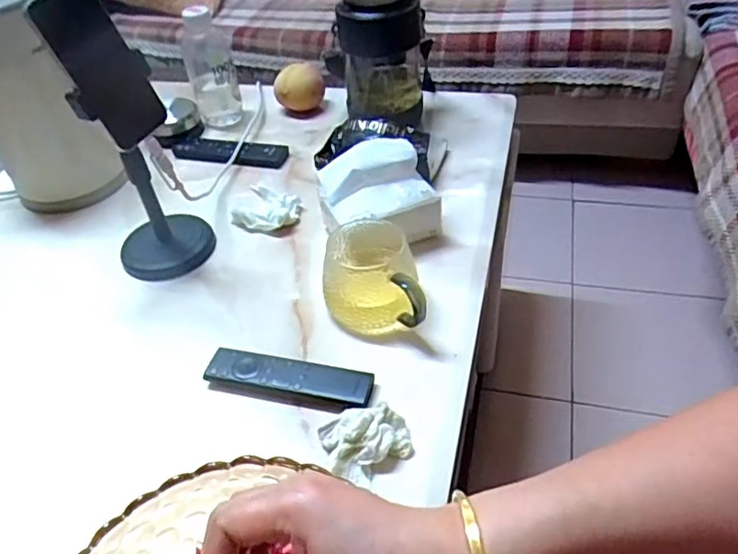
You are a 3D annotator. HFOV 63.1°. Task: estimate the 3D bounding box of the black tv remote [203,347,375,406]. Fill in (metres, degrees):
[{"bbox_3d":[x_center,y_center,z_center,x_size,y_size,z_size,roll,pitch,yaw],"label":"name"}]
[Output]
[{"bbox_3d":[-0.076,0.093,0.559,0.156,0.019,0.032,6,44,14],"label":"black tv remote"}]

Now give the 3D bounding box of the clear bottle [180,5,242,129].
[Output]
[{"bbox_3d":[-0.241,-0.320,0.907,0.070,0.164,0.069,-15,43,-8],"label":"clear bottle"}]

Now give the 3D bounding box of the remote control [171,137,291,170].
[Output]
[{"bbox_3d":[-0.198,-0.184,0.868,0.171,0.014,0.050,7,43,16],"label":"remote control"}]

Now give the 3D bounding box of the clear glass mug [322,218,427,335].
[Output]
[{"bbox_3d":[0.000,-0.001,0.607,0.090,0.074,0.117,-8,41,-2],"label":"clear glass mug"}]

